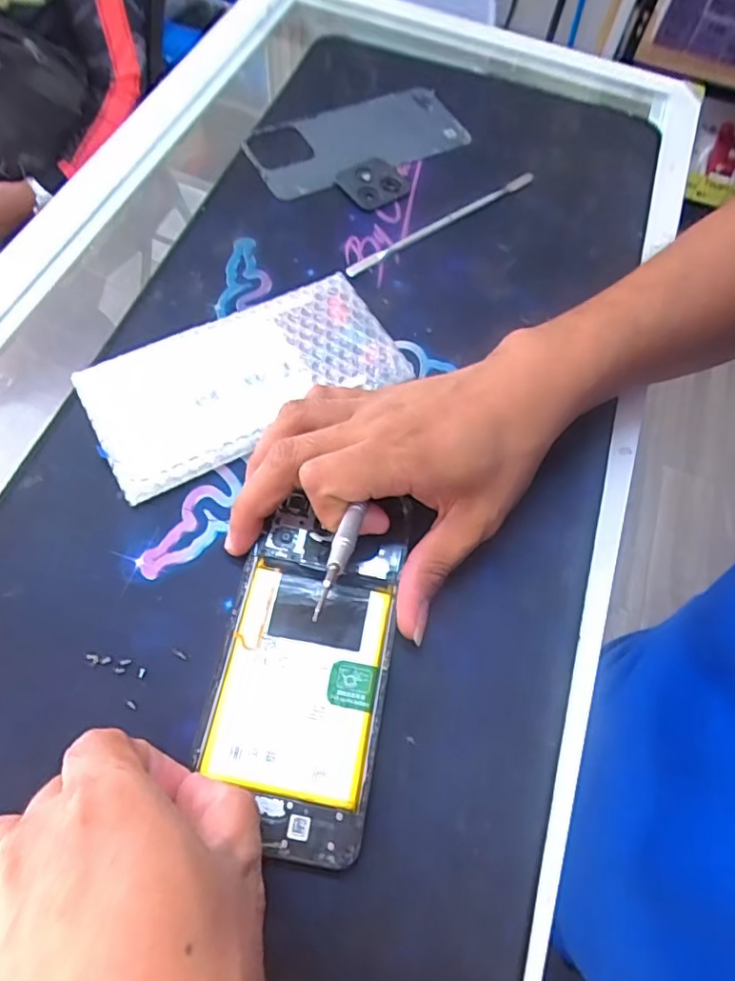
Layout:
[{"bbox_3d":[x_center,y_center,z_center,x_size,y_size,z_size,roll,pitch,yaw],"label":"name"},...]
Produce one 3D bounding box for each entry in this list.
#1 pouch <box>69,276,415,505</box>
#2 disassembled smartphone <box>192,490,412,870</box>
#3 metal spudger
[{"bbox_3d":[-0.069,-0.067,0.327,0.168,0.011,0.086,-30,71,-18],"label":"pouch"},{"bbox_3d":[-0.027,0.075,0.264,0.073,0.005,0.151,10,63,1],"label":"disassembled smartphone"},{"bbox_3d":[0.056,-0.188,0.400,0.172,0.009,0.011,-36,71,-19],"label":"metal spudger"}]

